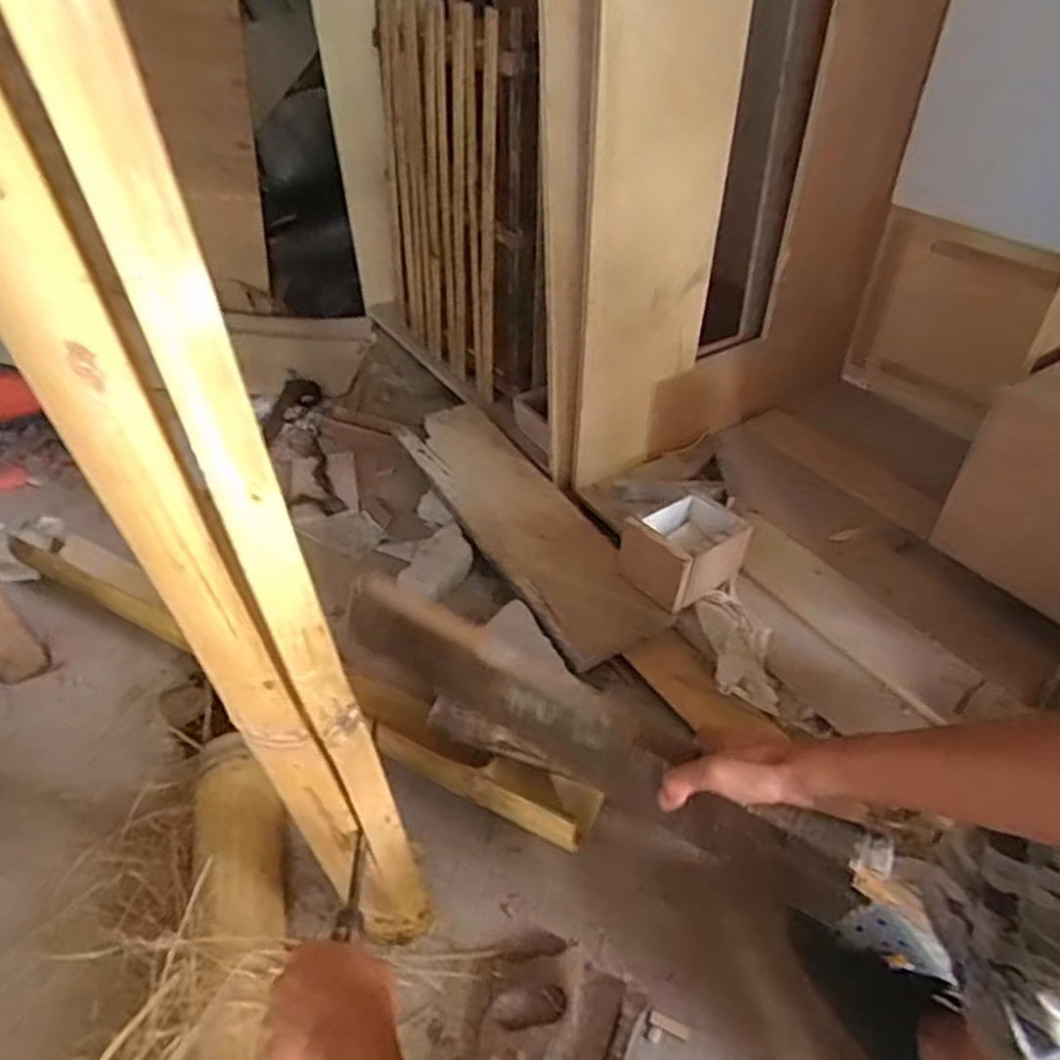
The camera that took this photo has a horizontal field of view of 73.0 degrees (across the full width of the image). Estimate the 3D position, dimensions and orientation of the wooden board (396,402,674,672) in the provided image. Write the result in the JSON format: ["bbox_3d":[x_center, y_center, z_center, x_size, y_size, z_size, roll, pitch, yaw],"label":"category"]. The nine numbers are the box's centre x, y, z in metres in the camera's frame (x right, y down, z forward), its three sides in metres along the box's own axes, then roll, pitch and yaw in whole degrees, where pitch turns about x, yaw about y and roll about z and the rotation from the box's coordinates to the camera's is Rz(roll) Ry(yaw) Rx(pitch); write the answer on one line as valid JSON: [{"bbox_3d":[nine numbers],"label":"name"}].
[{"bbox_3d":[-0.018,-0.032,1.261,0.185,0.028,0.655,-25,54,-20],"label":"wooden board"}]

